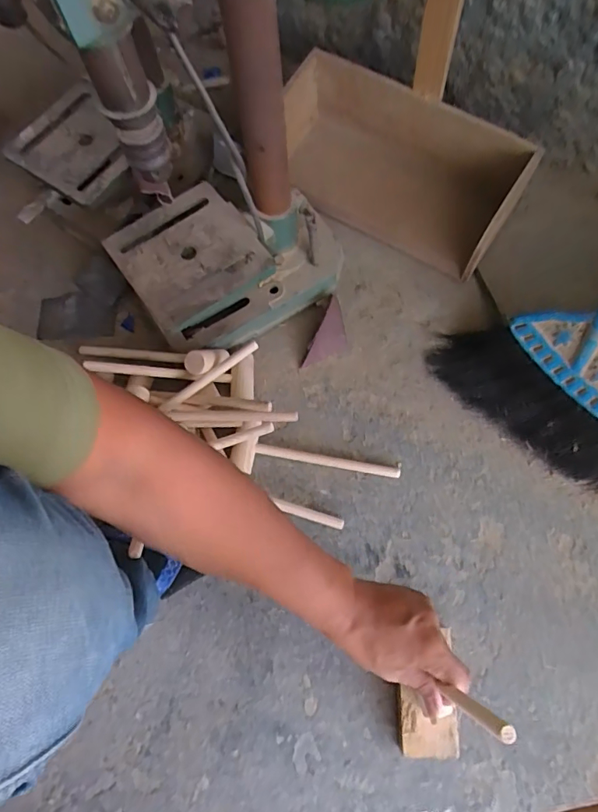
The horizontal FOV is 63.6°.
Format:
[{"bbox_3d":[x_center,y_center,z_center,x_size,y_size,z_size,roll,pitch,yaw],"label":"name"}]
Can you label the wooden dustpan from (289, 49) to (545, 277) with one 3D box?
[{"bbox_3d":[0.133,-0.332,0.678,0.345,0.157,0.122,38,77,14],"label":"wooden dustpan"}]

